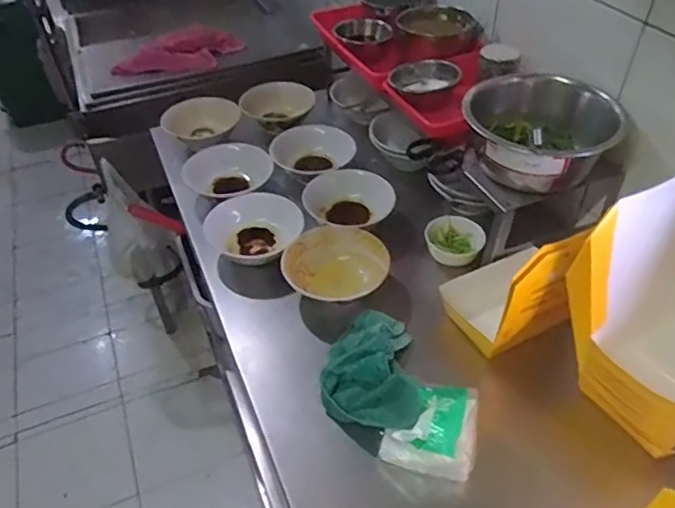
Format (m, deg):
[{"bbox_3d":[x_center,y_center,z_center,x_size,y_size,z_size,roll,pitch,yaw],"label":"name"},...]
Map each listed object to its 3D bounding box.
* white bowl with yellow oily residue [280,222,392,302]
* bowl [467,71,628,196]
[{"bbox_3d":[0.007,0.019,0.856,0.144,0.063,0.137,-1,44,1],"label":"white bowl with yellow oily residue"},{"bbox_3d":[0.282,-0.164,0.790,0.171,0.119,0.164,-1,44,1],"label":"bowl"}]

